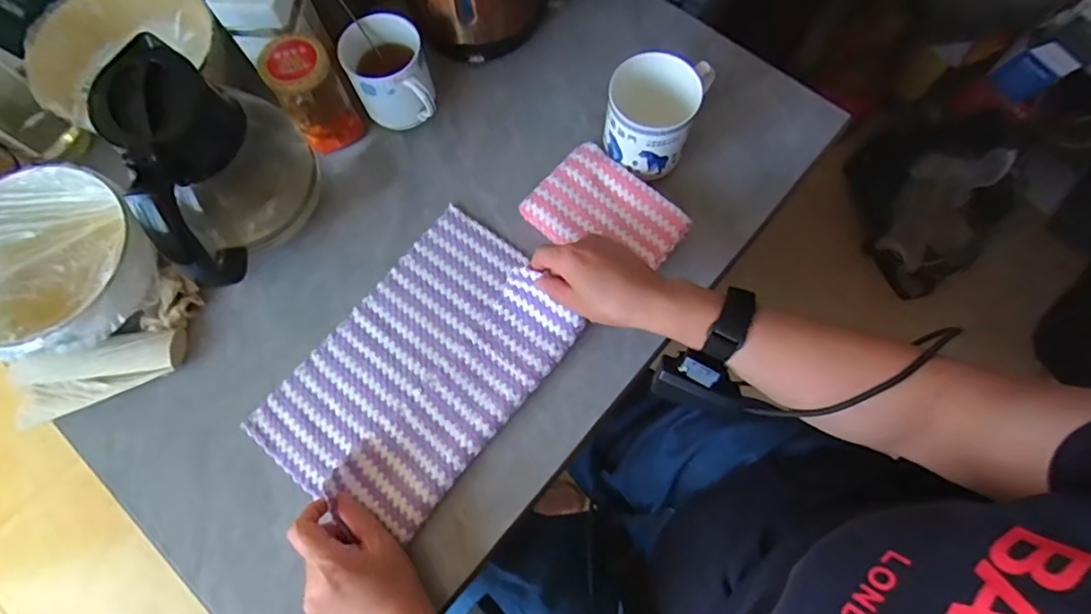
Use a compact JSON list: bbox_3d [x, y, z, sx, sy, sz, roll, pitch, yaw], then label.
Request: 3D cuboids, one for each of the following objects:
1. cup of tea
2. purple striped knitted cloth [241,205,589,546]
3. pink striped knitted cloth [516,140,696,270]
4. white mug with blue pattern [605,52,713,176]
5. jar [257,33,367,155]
[{"bbox_3d":[-0.155,-0.226,0.546,0.078,0.099,0.089,-15,73,-4],"label":"cup of tea"},{"bbox_3d":[-0.115,0.055,0.500,0.188,0.024,0.284,37,77,11],"label":"purple striped knitted cloth"},{"bbox_3d":[0.058,-0.088,0.534,0.140,0.036,0.100,43,78,13],"label":"pink striped knitted cloth"},{"bbox_3d":[0.104,-0.183,0.523,0.086,0.109,0.085,0,73,1],"label":"white mug with blue pattern"},{"bbox_3d":[-0.235,-0.215,0.544,0.060,0.102,0.065,0,73,1],"label":"jar"}]

